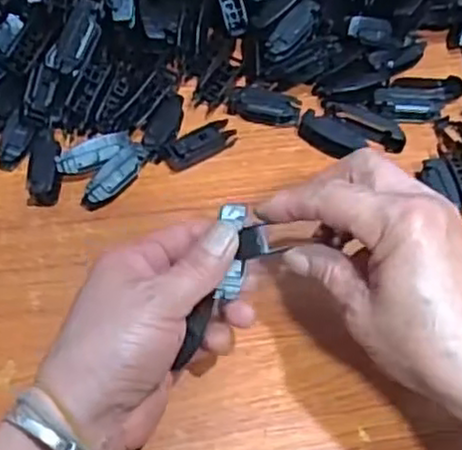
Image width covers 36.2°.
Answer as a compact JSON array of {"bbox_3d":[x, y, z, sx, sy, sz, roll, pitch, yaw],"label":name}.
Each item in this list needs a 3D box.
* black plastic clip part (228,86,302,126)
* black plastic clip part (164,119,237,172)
[{"bbox_3d":[0.022,-0.081,0.477,0.048,0.018,0.015,5,60,0],"label":"black plastic clip part"},{"bbox_3d":[-0.020,-0.053,0.463,0.049,0.017,0.017,-32,66,-19],"label":"black plastic clip part"}]

